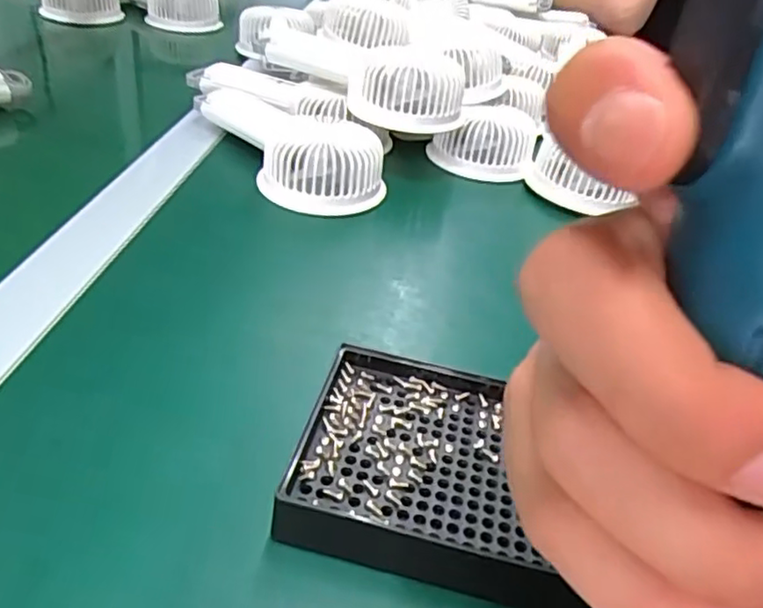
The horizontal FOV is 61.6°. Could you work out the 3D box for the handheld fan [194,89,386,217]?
[{"bbox_3d":[-0.072,-0.123,0.477,0.082,0.041,0.177,-23,46,-34],"label":"handheld fan"}]

